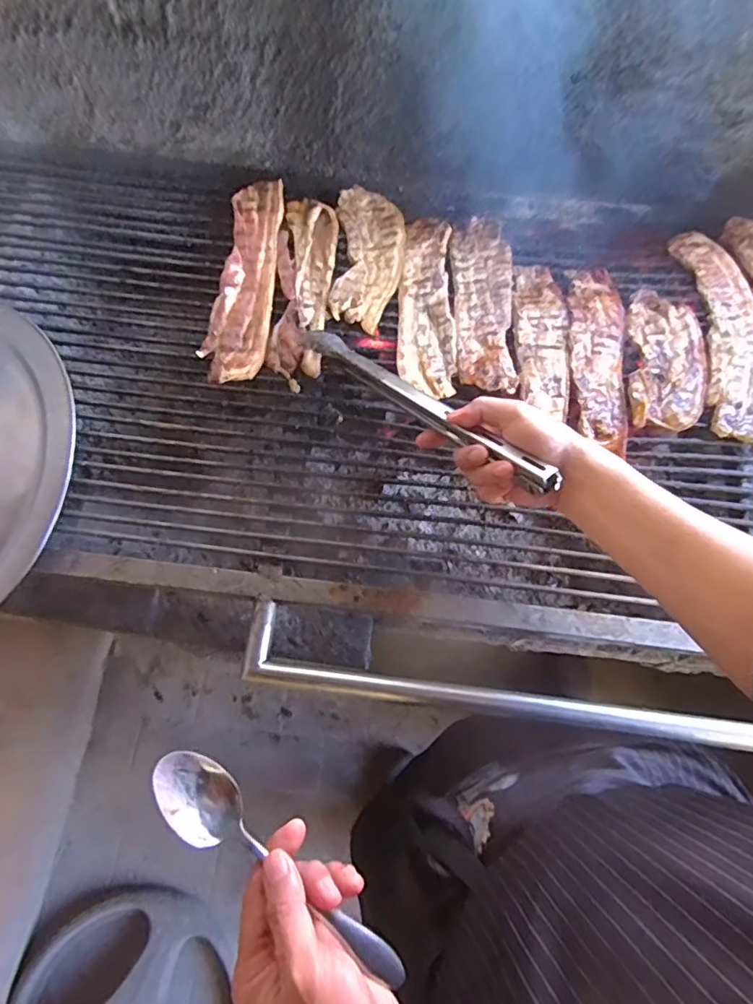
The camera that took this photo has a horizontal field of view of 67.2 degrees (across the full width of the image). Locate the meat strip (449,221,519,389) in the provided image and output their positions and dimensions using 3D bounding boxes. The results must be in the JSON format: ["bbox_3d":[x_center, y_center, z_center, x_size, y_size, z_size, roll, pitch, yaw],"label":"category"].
[{"bbox_3d":[0.133,-0.246,0.696,0.074,0.010,0.253,0,69,0],"label":"meat strip"}]

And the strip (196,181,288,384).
[{"bbox_3d":[-0.160,-0.285,0.711,0.073,0.011,0.304,4,70,1],"label":"strip"}]

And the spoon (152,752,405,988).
[{"bbox_3d":[-0.061,0.232,0.358,0.200,0.016,0.039,41,74,1],"label":"spoon"}]

